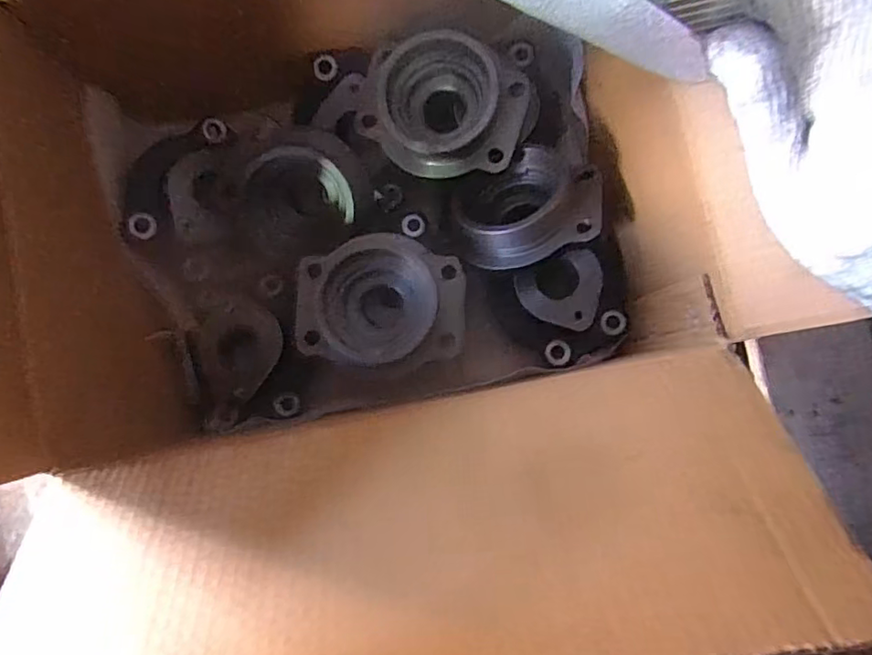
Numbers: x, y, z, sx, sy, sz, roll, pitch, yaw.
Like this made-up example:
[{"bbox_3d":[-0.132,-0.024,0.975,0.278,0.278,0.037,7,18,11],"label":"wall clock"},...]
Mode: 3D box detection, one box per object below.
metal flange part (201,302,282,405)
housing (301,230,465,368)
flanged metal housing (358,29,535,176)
[{"bbox_3d":[-0.151,0.019,0.451,0.059,0.006,0.076,-3,87,3],"label":"metal flange part"},{"bbox_3d":[-0.040,-0.021,0.426,0.118,0.048,0.092,3,87,3],"label":"housing"},{"bbox_3d":[0.003,-0.163,0.417,0.118,0.041,0.099,15,88,4],"label":"flanged metal housing"}]

